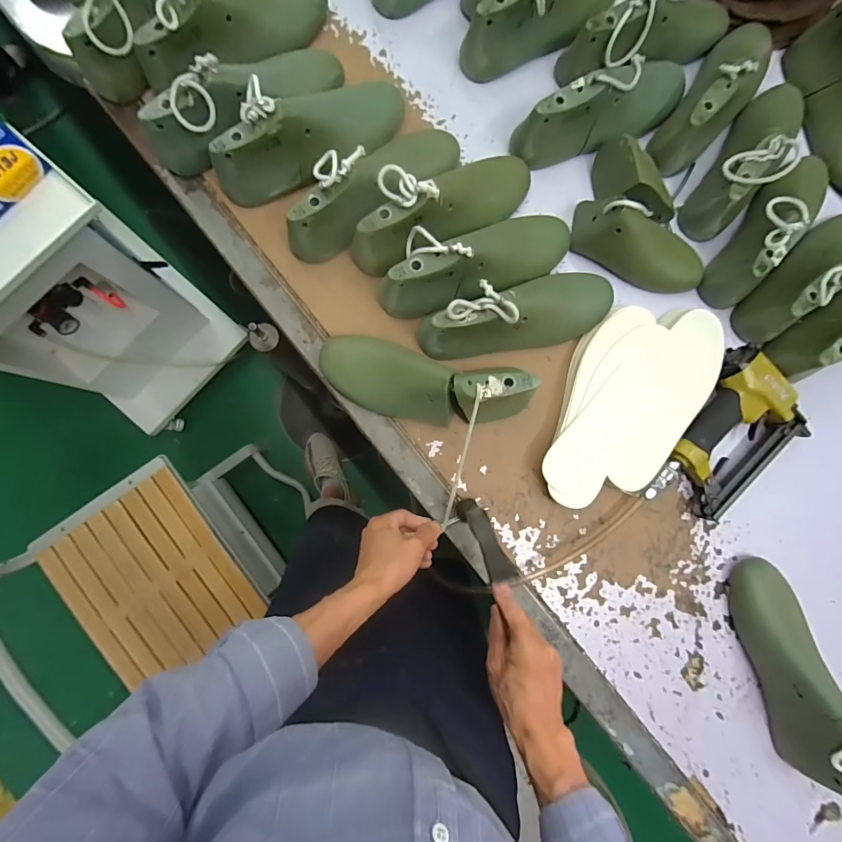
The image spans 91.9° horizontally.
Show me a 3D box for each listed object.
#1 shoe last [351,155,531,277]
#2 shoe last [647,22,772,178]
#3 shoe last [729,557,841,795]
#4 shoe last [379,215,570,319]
[{"bbox_3d":[0.033,-0.265,0.498,0.252,0.097,0.081,-23,88,-5],"label":"shoe last"},{"bbox_3d":[0.399,-0.444,0.525,0.077,0.083,0.255,40,85,0],"label":"shoe last"},{"bbox_3d":[0.445,0.298,0.485,0.073,0.080,0.253,-9,74,-2],"label":"shoe last"},{"bbox_3d":[0.073,-0.190,0.493,0.242,0.087,0.086,-8,87,-4],"label":"shoe last"}]

